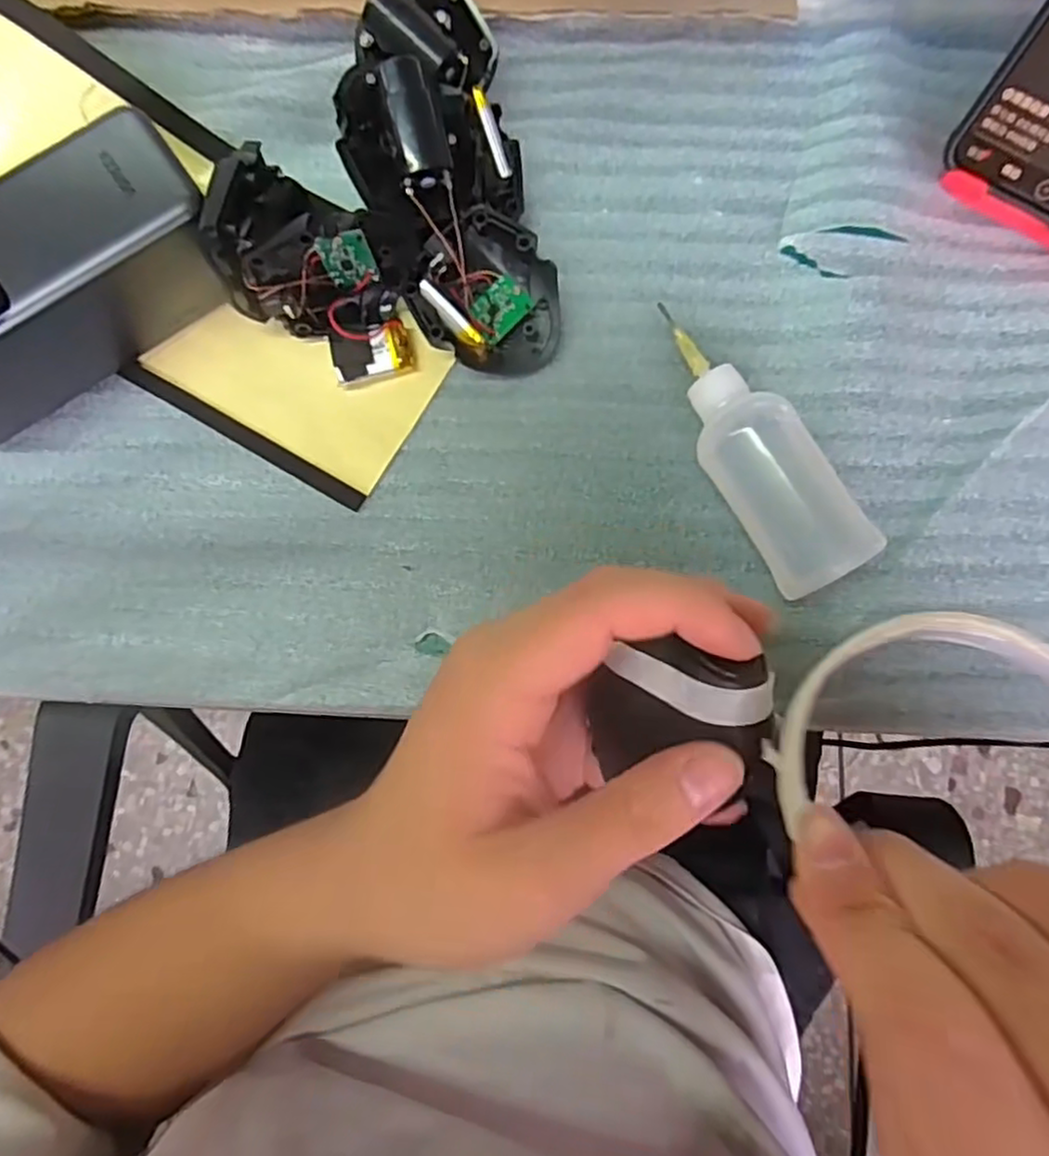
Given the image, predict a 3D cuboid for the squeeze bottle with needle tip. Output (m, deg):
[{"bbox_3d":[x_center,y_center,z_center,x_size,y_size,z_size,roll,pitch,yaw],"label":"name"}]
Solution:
[{"bbox_3d":[0.083,-0.044,0.250,0.033,0.027,0.104,-31,81,-3],"label":"squeeze bottle with needle tip"}]

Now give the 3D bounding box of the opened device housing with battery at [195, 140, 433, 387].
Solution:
[{"bbox_3d":[-0.075,-0.115,0.252,0.072,0.053,0.057,25,82,5],"label":"opened device housing with battery"}]

